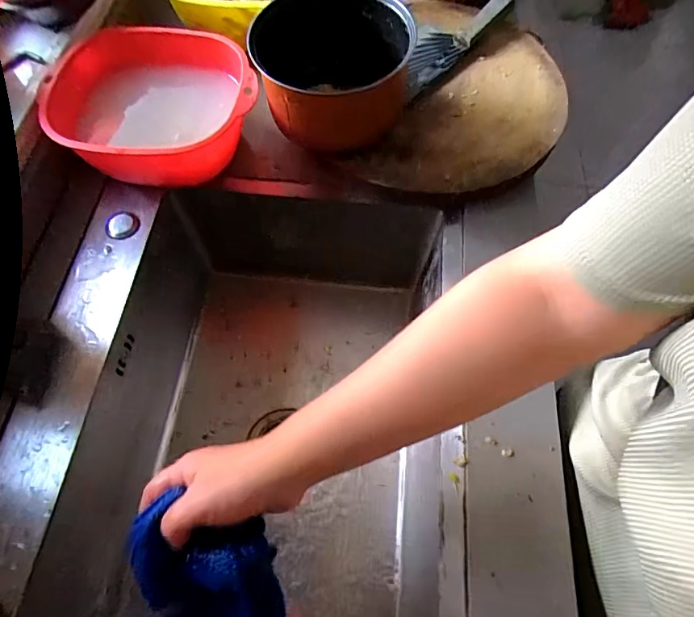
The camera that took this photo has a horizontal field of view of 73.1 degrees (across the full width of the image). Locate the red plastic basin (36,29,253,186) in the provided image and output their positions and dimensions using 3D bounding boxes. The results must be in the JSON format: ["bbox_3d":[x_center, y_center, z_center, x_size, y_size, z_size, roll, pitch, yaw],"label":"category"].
[{"bbox_3d":[-0.229,-0.250,0.568,0.236,0.070,0.236,-1,64,0],"label":"red plastic basin"}]

